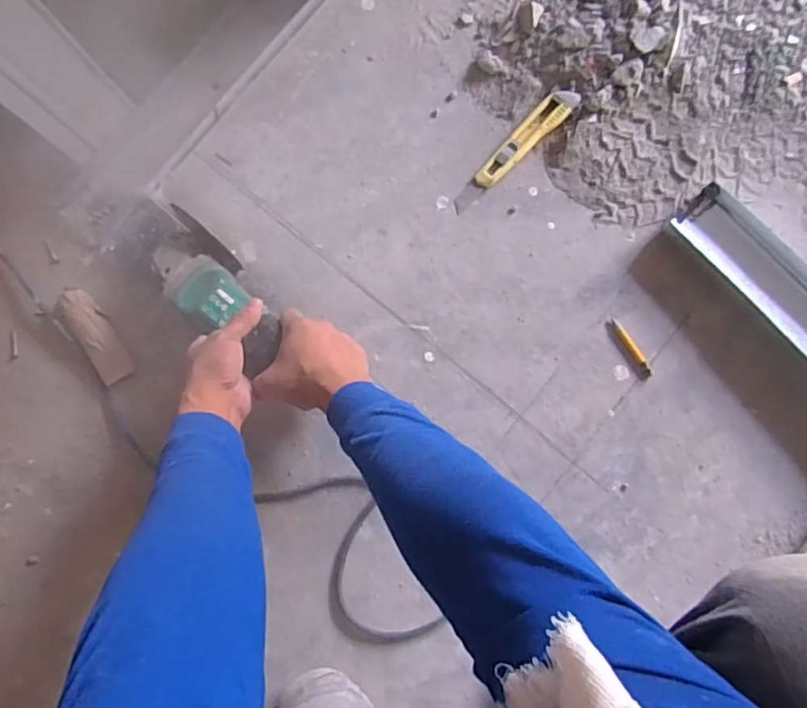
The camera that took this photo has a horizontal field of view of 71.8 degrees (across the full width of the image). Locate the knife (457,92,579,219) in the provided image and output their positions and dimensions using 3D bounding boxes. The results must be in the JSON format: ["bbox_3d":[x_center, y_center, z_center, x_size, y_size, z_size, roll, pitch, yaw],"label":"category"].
[{"bbox_3d":[0.132,-0.248,0.673,0.191,0.021,0.033,-43,87,-3],"label":"knife"}]

